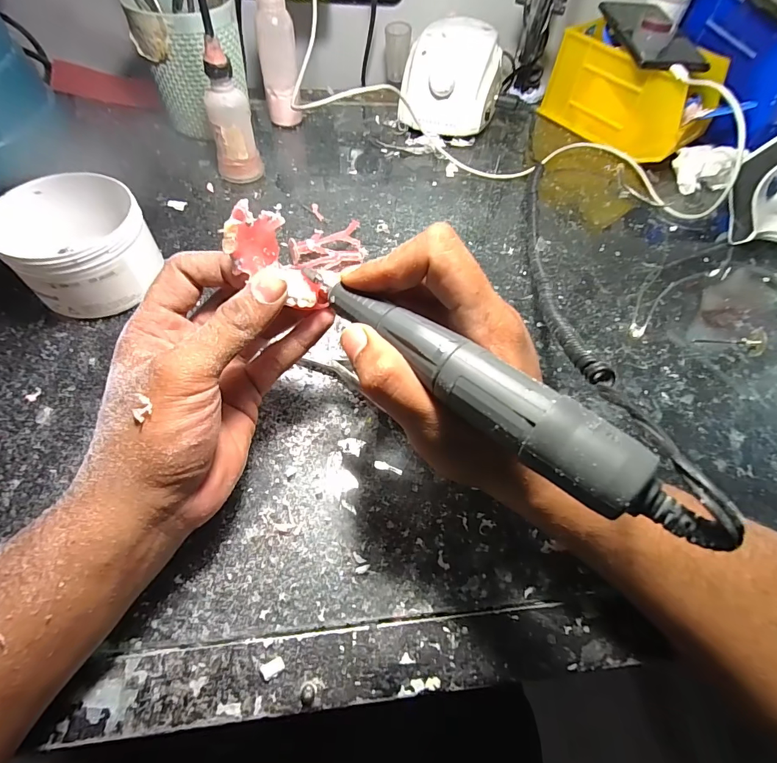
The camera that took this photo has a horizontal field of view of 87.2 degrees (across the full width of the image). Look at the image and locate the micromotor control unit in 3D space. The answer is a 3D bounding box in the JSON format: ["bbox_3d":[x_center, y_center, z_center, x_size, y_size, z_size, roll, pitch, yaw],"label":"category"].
[{"bbox_3d":[0.075,-0.348,0.472,0.107,0.079,0.132,13,58,4],"label":"micromotor control unit"}]

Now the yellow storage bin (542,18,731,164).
[{"bbox_3d":[0.284,-0.337,0.478,0.103,0.088,0.165,-30,65,-21],"label":"yellow storage bin"}]

